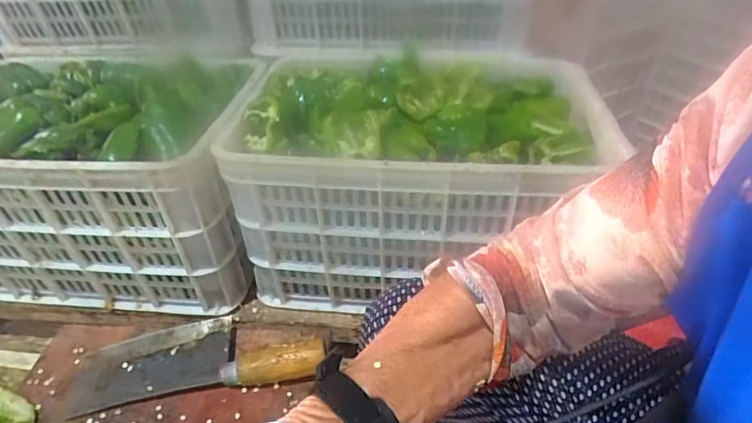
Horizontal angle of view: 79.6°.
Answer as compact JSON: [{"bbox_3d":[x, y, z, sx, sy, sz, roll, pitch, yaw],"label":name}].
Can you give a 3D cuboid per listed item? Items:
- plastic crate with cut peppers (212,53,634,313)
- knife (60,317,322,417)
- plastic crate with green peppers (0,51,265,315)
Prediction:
[{"bbox_3d":[0.059,-0.048,0.720,0.511,0.273,0.314,2,39,5],"label":"plastic crate with cut peppers"},{"bbox_3d":[-0.176,0.138,0.451,0.239,0.033,0.086,-7,39,-5],"label":"knife"},{"bbox_3d":[-0.458,-0.085,0.793,0.523,0.285,0.411,1,39,5],"label":"plastic crate with green peppers"}]

